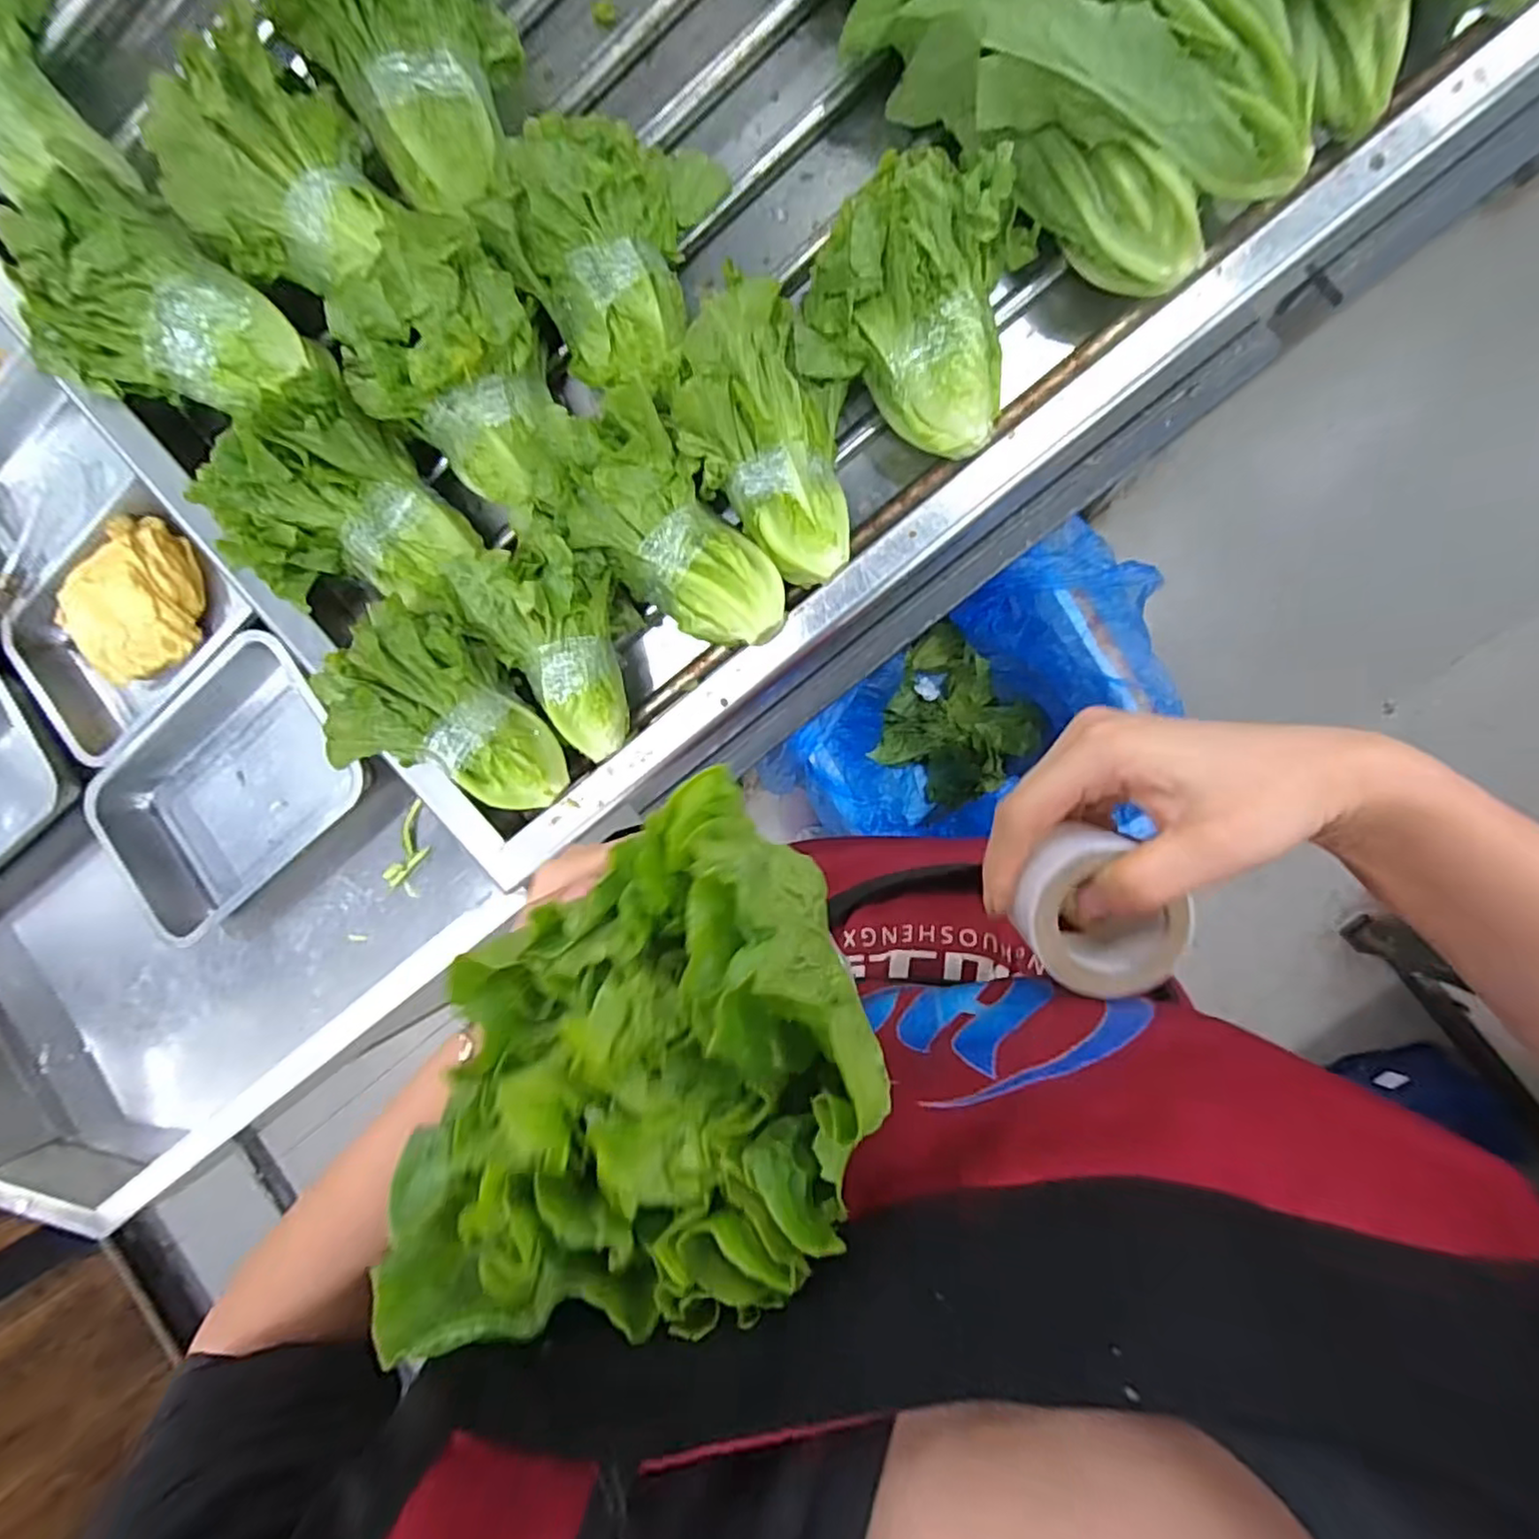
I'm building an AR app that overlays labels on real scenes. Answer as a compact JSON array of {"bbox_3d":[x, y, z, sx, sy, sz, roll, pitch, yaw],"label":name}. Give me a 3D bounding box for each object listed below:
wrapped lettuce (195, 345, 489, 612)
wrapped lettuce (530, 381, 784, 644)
[{"bbox_3d":[-0.309,-0.201,0.498,0.180,0.111,0.174,20,94,9],"label":"wrapped lettuce"},{"bbox_3d":[-0.078,-0.179,0.492,0.221,0.059,0.106,43,97,-8],"label":"wrapped lettuce"}]

